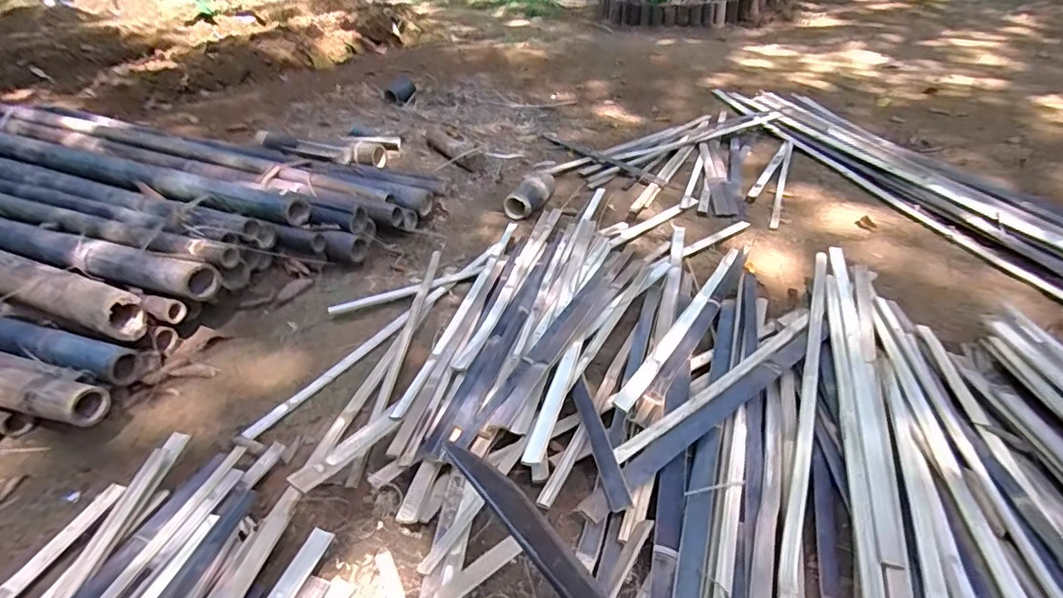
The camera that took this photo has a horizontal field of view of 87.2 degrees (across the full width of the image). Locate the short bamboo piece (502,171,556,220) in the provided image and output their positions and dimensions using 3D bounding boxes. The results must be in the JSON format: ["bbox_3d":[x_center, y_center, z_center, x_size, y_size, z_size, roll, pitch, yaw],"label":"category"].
[{"bbox_3d":[-0.003,-0.374,1.942,0.126,0.093,0.246,10,36,16],"label":"short bamboo piece"}]

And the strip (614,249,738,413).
[{"bbox_3d":[0.368,0.029,1.279,0.036,0.010,0.839,24,34,23],"label":"strip"}]

